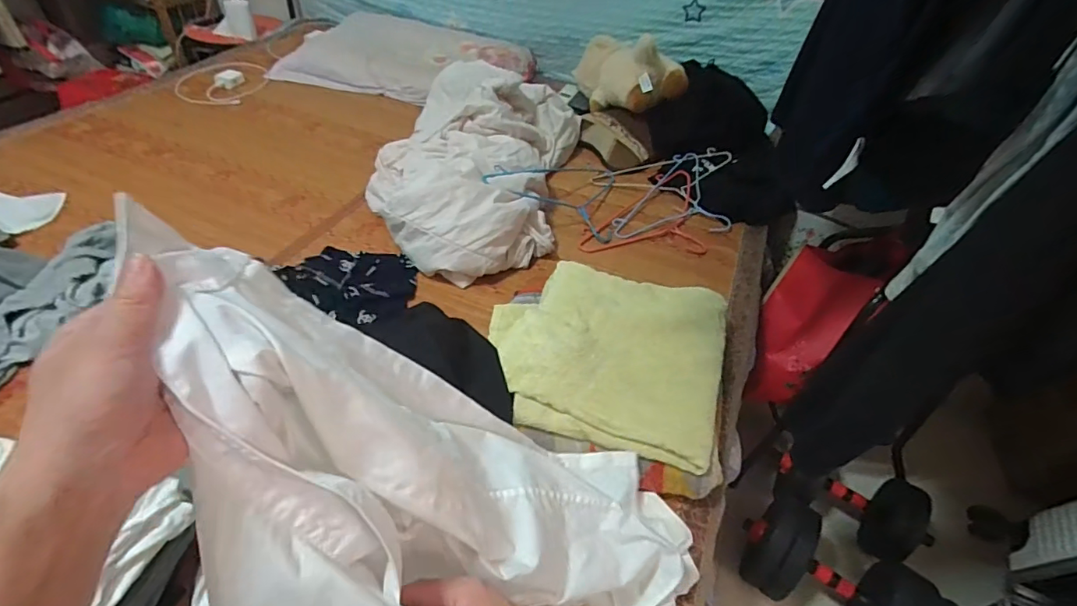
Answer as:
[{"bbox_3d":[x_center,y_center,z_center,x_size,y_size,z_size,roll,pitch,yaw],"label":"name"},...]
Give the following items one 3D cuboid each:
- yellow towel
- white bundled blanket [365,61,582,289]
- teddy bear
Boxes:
[{"bbox_3d":[0.106,0.066,0.790,0.362,0.050,0.319,15,44,10],"label":"yellow towel"},{"bbox_3d":[-0.153,-0.328,1.147,0.430,0.184,0.618,9,44,3],"label":"white bundled blanket"},{"bbox_3d":[0.226,-0.654,1.431,0.142,0.188,0.366,-28,40,-30],"label":"teddy bear"}]

